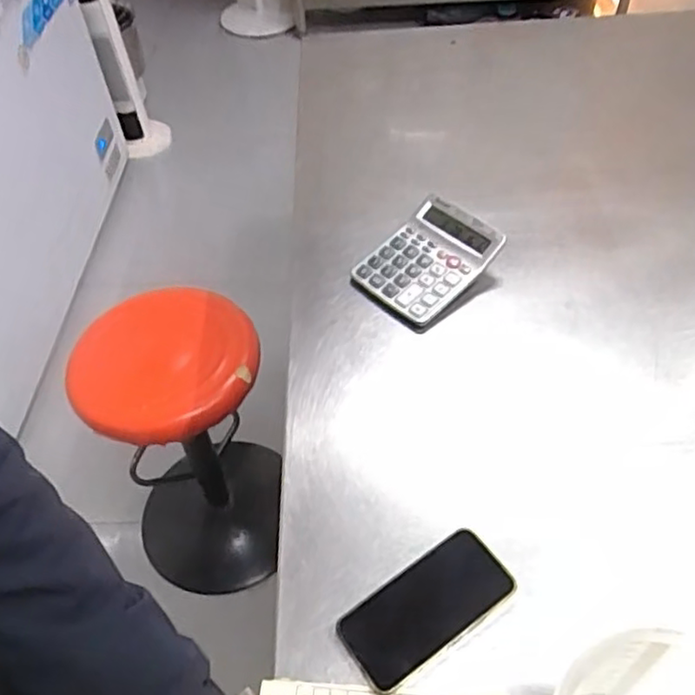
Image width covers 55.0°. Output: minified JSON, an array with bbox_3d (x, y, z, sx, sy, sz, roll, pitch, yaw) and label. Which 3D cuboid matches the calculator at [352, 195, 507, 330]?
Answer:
[{"bbox_3d":[0.104,-0.114,0.873,0.166,0.057,0.131,-37,57,-24],"label":"calculator"}]

